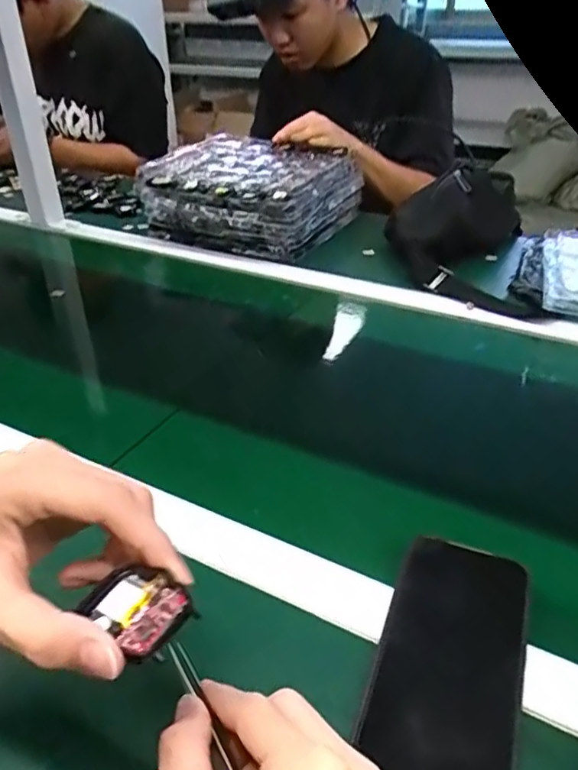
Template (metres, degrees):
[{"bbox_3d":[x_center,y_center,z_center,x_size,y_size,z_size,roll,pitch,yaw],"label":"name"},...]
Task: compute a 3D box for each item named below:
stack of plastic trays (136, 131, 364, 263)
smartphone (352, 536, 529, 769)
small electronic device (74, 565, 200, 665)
[{"bbox_3d":[-0.057,-0.312,0.949,0.274,0.112,0.272,15,37,21],"label":"stack of plastic trays"},{"bbox_3d":[0.091,0.154,0.327,0.078,0.012,0.161,12,36,17],"label":"smartphone"},{"bbox_3d":[-0.063,0.094,0.244,0.042,0.007,0.034,27,43,34],"label":"small electronic device"}]

